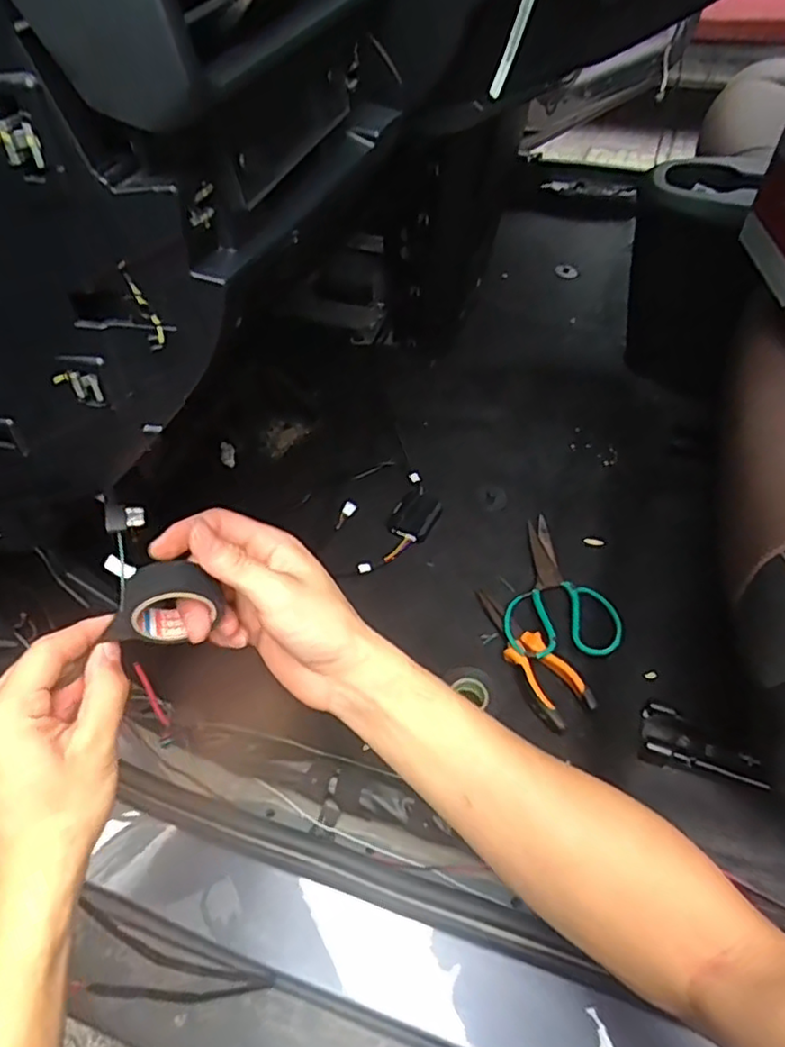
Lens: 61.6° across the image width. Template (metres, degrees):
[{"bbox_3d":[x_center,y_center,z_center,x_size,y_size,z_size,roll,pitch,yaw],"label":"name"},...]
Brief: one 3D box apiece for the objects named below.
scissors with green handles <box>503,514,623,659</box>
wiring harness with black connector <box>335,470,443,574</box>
[{"bbox_3d":[0.184,0.061,0.730,0.115,0.031,0.202,4,47,7],"label":"scissors with green handles"},{"bbox_3d":[0.000,-0.004,0.799,0.126,0.020,0.109,-20,49,-15],"label":"wiring harness with black connector"}]

